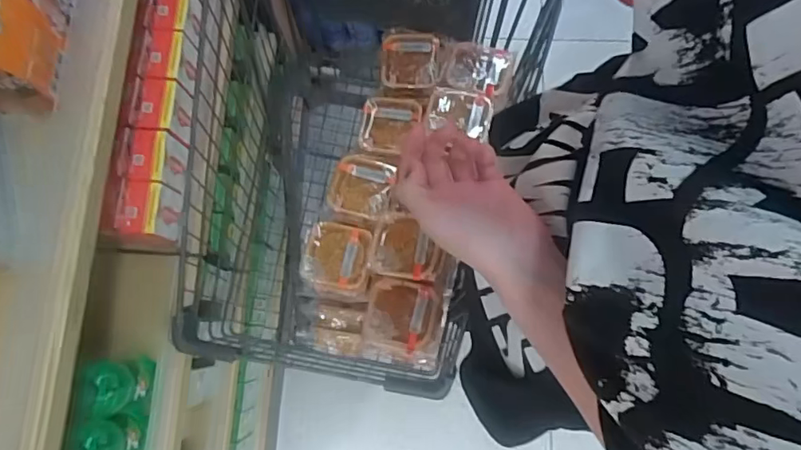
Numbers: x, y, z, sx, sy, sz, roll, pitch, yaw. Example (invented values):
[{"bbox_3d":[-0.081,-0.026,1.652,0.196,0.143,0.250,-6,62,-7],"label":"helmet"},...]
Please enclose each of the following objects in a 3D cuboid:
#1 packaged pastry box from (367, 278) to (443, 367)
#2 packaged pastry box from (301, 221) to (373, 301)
[{"bbox_3d":[0.005,0.132,0.749,0.103,0.042,0.109,10,79,2],"label":"packaged pastry box"},{"bbox_3d":[-0.094,0.051,0.792,0.097,0.062,0.104,9,79,2],"label":"packaged pastry box"}]

